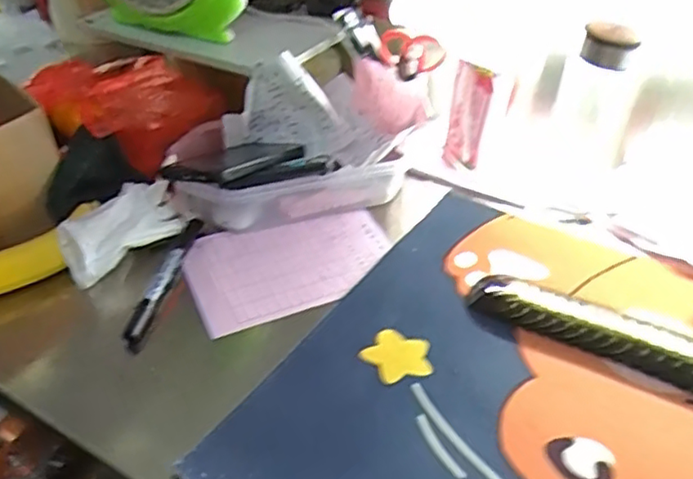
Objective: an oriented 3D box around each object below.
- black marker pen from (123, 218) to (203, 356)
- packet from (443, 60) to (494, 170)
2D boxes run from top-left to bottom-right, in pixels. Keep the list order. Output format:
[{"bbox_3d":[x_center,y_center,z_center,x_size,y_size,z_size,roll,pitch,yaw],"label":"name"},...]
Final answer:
[{"bbox_3d":[-0.175,0.038,0.622,0.018,0.021,0.169,8,39,10],"label":"black marker pen"},{"bbox_3d":[0.141,-0.141,0.749,0.044,0.132,0.012,16,37,16],"label":"packet"}]

